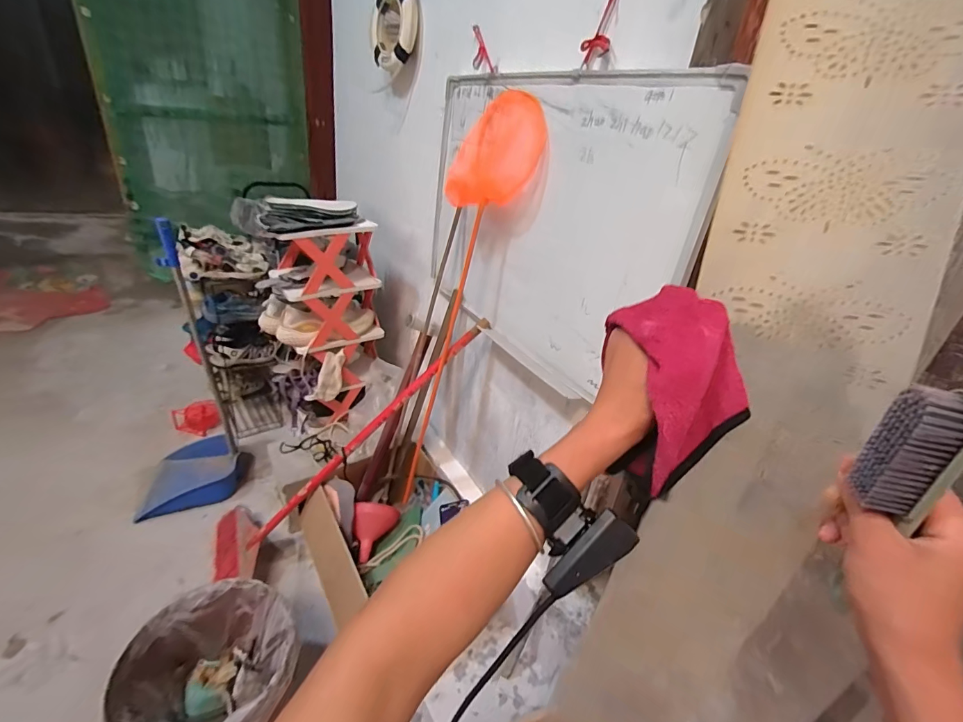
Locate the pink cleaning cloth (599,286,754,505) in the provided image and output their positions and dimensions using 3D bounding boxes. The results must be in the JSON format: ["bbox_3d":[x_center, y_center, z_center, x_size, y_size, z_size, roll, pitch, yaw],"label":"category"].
[{"bbox_3d":[0.137,0.018,0.313,0.075,0.124,0.077,-3,28,-19],"label":"pink cleaning cloth"}]

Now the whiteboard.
[{"bbox_3d":[0.086,-0.257,0.808,0.029,0.480,0.669,-11,32,-32],"label":"whiteboard"}]

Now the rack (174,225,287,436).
[{"bbox_3d":[-0.850,-0.077,1.491,0.232,0.682,0.337,-9,31,-30],"label":"rack"}]

